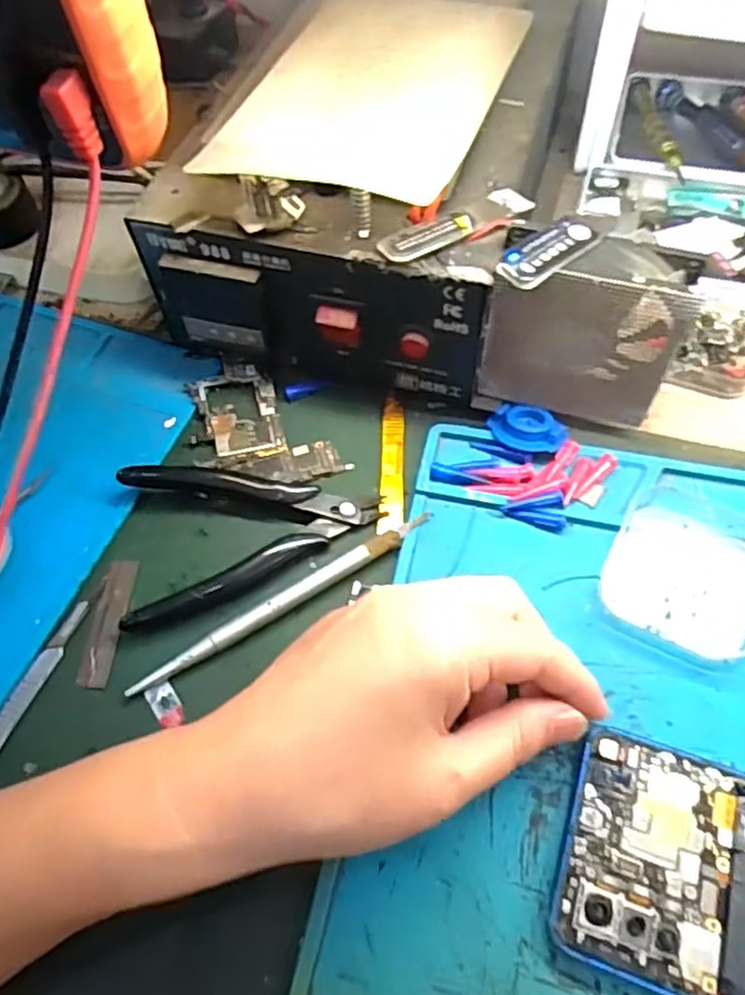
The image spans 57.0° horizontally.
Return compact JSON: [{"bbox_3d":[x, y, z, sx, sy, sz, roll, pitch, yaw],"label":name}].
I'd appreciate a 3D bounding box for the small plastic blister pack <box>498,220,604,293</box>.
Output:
[{"bbox_3d":[0.070,-0.097,0.270,0.048,0.007,0.017,-39,64,-17],"label":"small plastic blister pack"}]

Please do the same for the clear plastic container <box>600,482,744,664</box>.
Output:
[{"bbox_3d":[0.135,0.028,0.285,0.067,0.012,0.070,26,65,18],"label":"clear plastic container"}]

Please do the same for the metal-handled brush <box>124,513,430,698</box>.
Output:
[{"bbox_3d":[-0.036,0.043,0.291,0.141,0.007,0.009,-29,62,-12],"label":"metal-handled brush"}]

